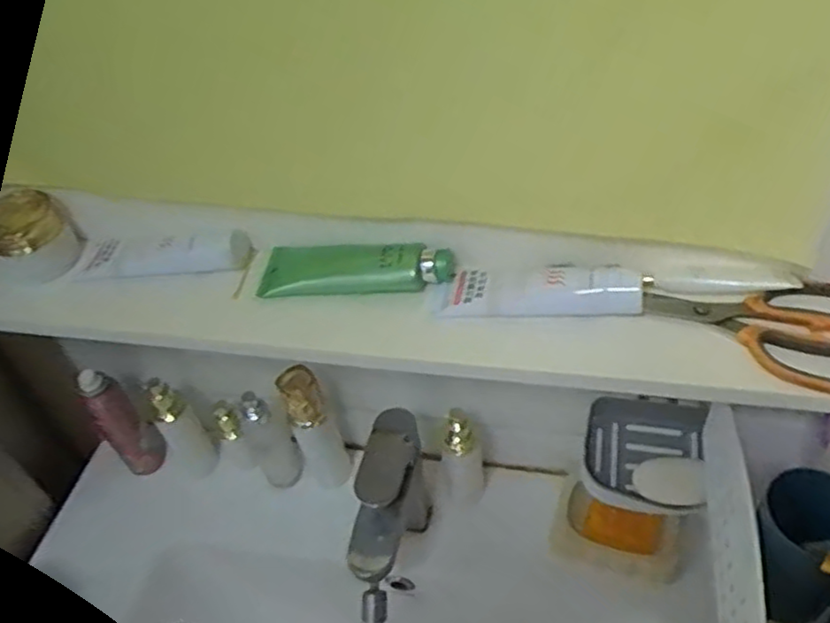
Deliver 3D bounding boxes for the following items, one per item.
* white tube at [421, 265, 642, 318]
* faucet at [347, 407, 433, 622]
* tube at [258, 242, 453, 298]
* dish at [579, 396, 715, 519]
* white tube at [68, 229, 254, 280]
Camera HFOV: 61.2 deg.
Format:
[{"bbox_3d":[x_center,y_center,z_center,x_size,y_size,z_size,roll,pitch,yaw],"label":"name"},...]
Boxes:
[{"bbox_3d":[0.088,-0.020,0.522,0.154,0.029,0.049,5,45,12],"label":"white tube"},{"bbox_3d":[-0.024,0.210,0.676,0.047,0.168,0.165,7,46,14],"label":"faucet"},{"bbox_3d":[-0.046,-0.037,0.560,0.151,0.030,0.042,0,45,8],"label":"tube"},{"bbox_3d":[0.210,0.128,0.644,0.106,0.034,0.104,9,47,16],"label":"dish"},{"bbox_3d":[-0.217,-0.051,0.600,0.154,0.034,0.034,1,45,8],"label":"white tube"}]

